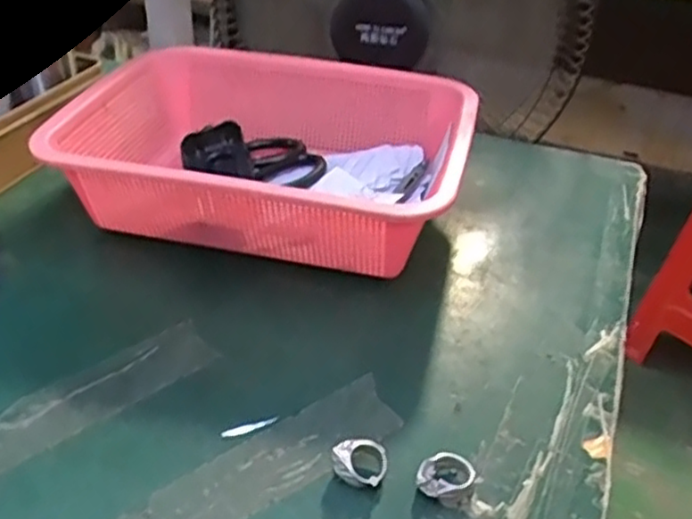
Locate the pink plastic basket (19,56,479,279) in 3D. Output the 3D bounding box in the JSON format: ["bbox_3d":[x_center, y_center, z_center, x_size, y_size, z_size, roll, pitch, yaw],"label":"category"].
[{"bbox_3d":[-0.055,-0.083,0.554,0.293,0.085,0.215,10,38,10],"label":"pink plastic basket"}]

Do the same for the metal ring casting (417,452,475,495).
[{"bbox_3d":[0.052,0.113,0.359,0.024,0.014,0.028,29,45,30],"label":"metal ring casting"}]

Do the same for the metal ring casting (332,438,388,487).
[{"bbox_3d":[0.007,0.107,0.361,0.029,0.017,0.023,3,38,0],"label":"metal ring casting"}]

